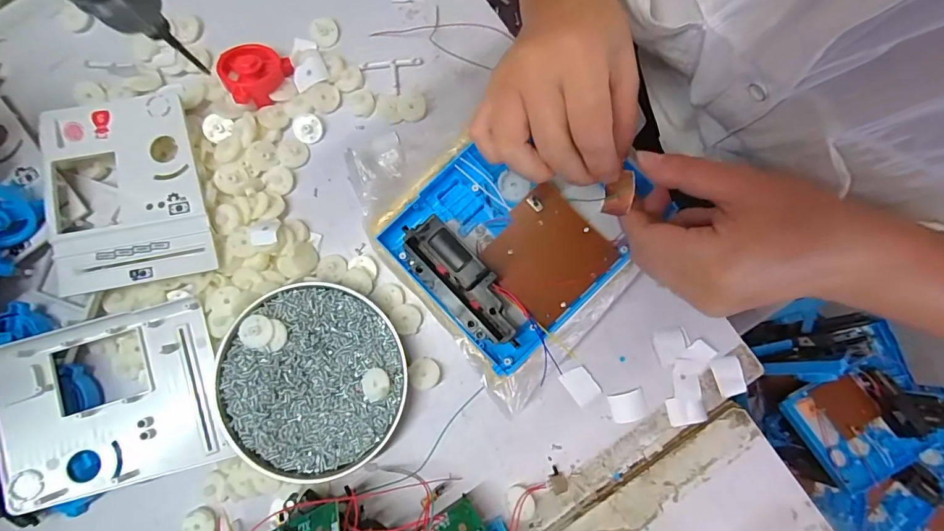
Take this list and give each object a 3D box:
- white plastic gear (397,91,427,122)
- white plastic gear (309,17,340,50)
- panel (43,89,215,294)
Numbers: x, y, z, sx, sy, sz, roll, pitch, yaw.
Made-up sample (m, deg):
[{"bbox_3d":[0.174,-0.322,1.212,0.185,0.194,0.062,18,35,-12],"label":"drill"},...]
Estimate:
[{"bbox_3d":[-0.049,-0.129,0.354,0.022,0.004,0.024,-21,83,-2],"label":"white plastic gear"},{"bbox_3d":[-0.122,-0.193,0.360,0.023,0.004,0.024,-23,83,-2],"label":"white plastic gear"},{"bbox_3d":[-0.260,-0.056,0.327,0.111,0.018,0.141,-14,83,-1],"label":"panel"}]

